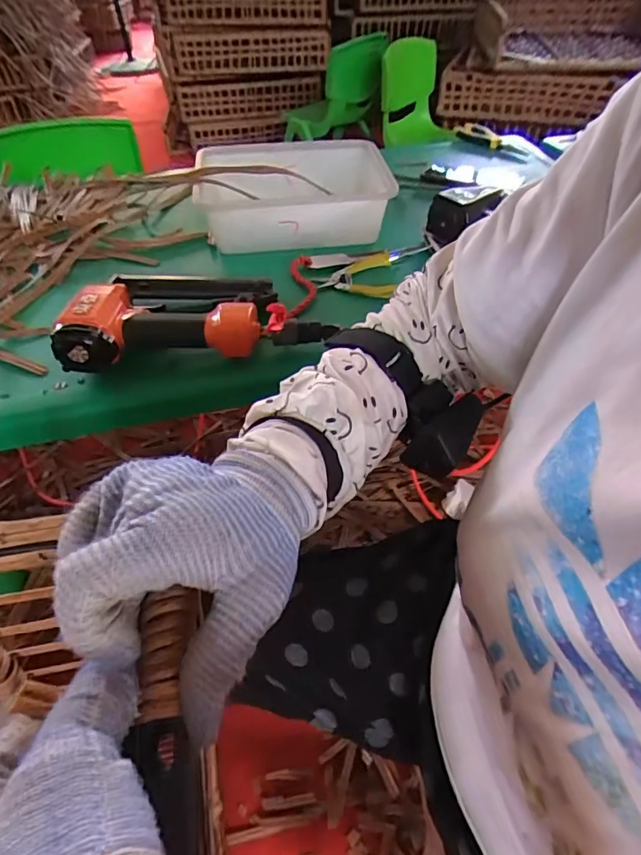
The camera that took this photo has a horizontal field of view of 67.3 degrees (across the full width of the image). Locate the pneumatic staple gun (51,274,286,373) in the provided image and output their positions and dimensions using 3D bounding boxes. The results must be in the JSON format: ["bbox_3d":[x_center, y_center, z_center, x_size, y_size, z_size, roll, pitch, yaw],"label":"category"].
[{"bbox_3d":[-0.158,-0.133,0.547,0.226,0.063,0.158,-2,48,-2],"label":"pneumatic staple gun"}]

